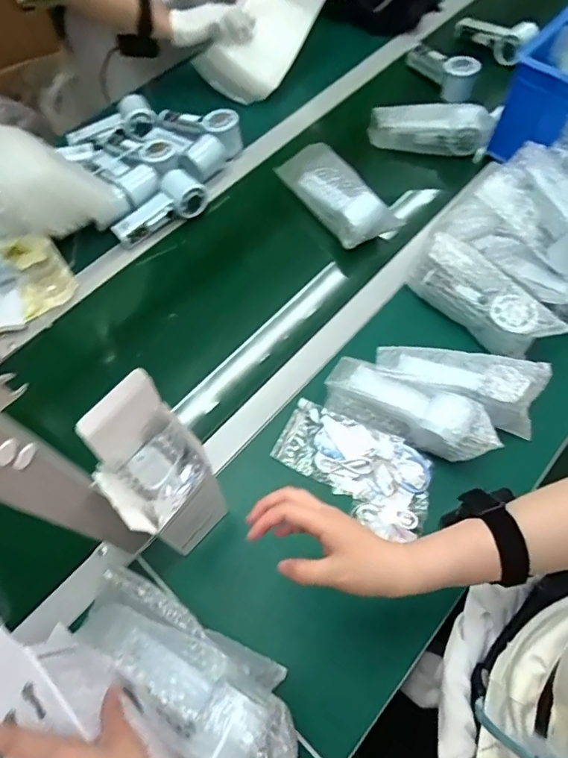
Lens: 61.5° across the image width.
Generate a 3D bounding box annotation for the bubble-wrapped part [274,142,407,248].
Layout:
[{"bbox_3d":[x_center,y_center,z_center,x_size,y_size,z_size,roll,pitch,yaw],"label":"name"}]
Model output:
[{"bbox_3d":[0.080,-0.297,0.759,0.091,0.051,0.212,-35,68,-15],"label":"bubble-wrapped part"}]

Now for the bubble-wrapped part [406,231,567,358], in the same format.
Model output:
[{"bbox_3d":[0.270,-0.110,0.652,0.209,0.070,0.071,40,71,18],"label":"bubble-wrapped part"}]

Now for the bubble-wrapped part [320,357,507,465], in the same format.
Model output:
[{"bbox_3d":[0.152,0.036,0.590,0.198,0.064,0.071,22,66,24],"label":"bubble-wrapped part"}]

